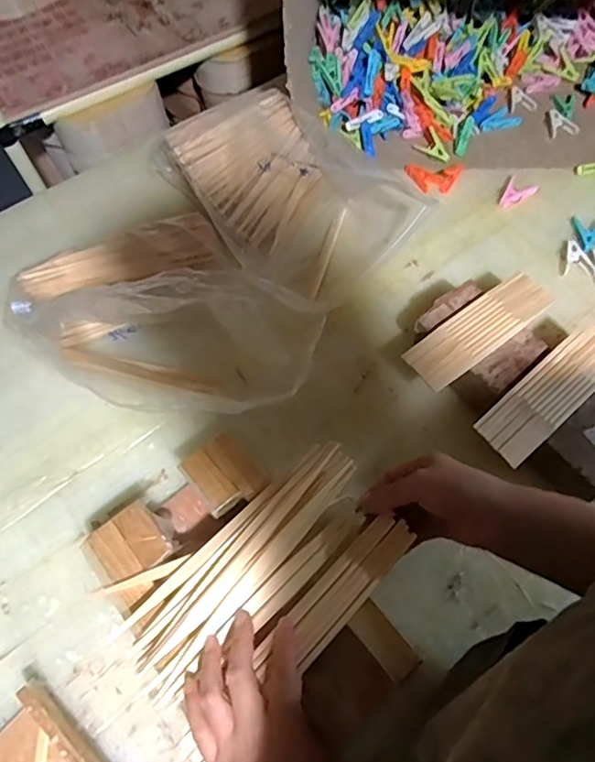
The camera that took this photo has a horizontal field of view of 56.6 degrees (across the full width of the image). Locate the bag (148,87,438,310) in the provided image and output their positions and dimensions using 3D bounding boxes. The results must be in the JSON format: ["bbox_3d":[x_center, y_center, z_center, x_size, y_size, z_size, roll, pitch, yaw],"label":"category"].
[{"bbox_3d":[-0.015,-0.281,0.752,0.251,0.078,0.368,-37,65,-15],"label":"bag"}]

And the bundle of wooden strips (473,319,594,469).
[{"bbox_3d":[0.247,0.007,0.533,0.174,0.010,0.053,-39,64,-16],"label":"bundle of wooden strips"}]

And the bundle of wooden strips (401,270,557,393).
[{"bbox_3d":[0.193,-0.057,0.578,0.174,0.010,0.055,-35,63,-15],"label":"bundle of wooden strips"}]

